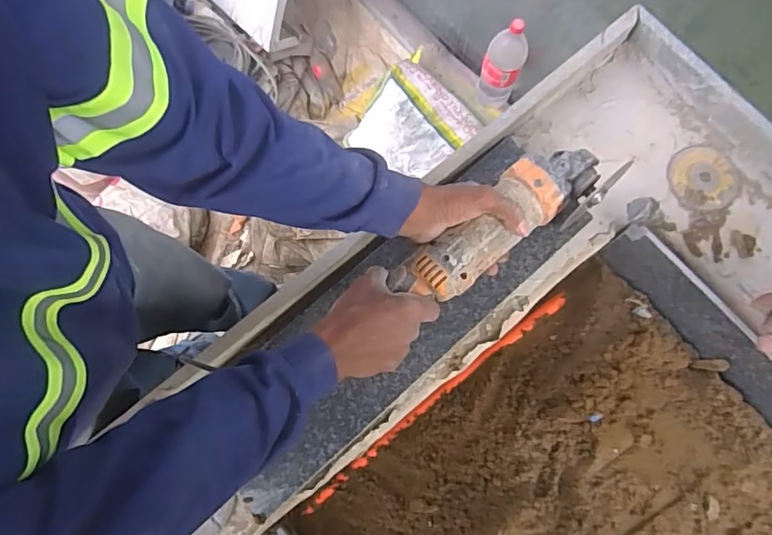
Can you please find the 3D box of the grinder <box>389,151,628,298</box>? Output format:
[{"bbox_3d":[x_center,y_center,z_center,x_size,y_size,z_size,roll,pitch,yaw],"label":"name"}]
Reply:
[{"bbox_3d":[0.131,-0.052,0.576,0.284,0.071,0.080,-32,79,-8],"label":"grinder"}]

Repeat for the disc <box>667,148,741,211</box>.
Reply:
[{"bbox_3d":[0.410,-0.114,0.663,0.091,0.006,0.084,0,77,0],"label":"disc"}]

